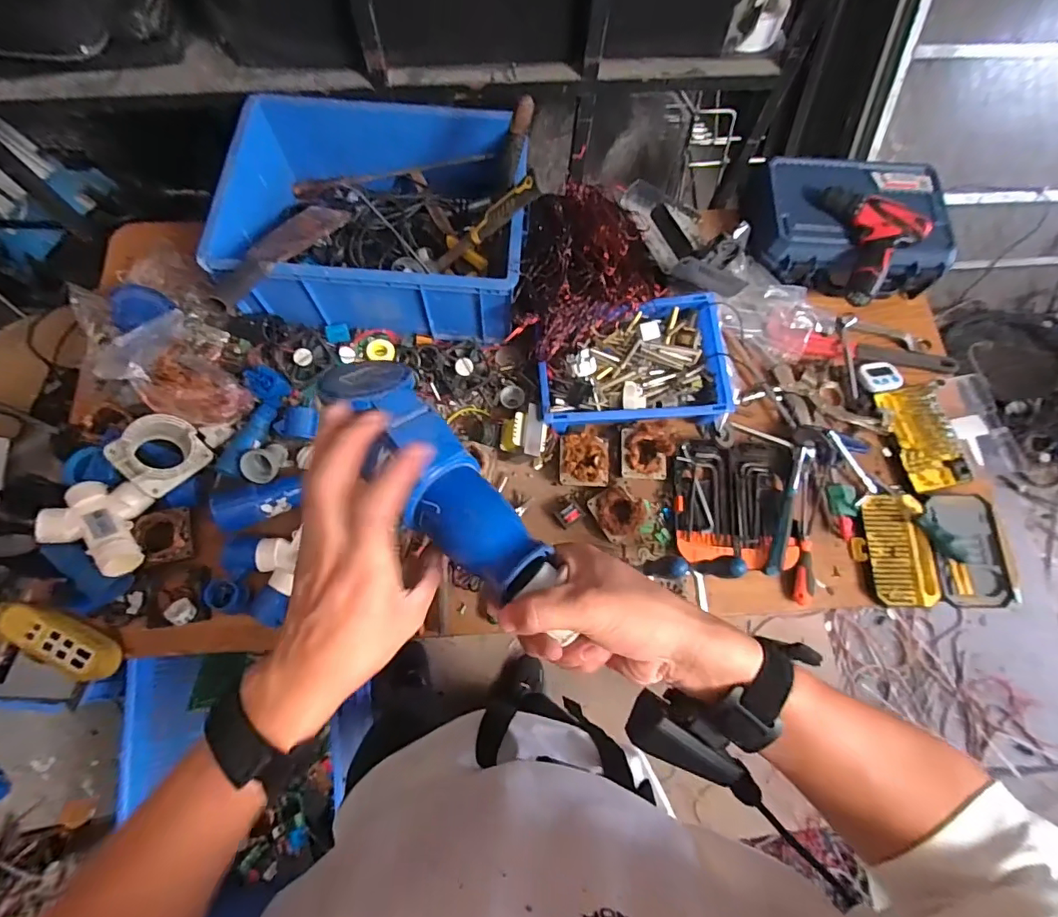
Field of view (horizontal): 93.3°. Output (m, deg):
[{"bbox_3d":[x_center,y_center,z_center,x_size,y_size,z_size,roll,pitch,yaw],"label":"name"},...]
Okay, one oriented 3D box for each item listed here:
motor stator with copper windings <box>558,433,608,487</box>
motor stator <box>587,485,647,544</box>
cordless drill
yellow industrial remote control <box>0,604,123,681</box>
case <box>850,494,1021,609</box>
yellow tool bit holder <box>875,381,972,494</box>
[{"bbox_3d":[0.092,0.004,0.827,0.082,0.030,0.083,2,71,-2],"label":"motor stator with copper windings"},{"bbox_3d":[0.145,0.090,0.827,0.079,0.048,0.084,-33,76,-12],"label":"motor stator"},{"bbox_3d":[0.566,-0.398,0.884,0.205,0.059,0.180,42,75,11],"label":"cordless drill"},{"bbox_3d":[-0.680,0.268,0.720,0.184,0.027,0.060,23,72,5],"label":"yellow industrial remote control"},{"bbox_3d":[0.670,0.151,0.830,0.254,0.031,0.186,0,72,-3],"label":"case"},{"bbox_3d":[0.715,-0.041,0.900,0.121,0.019,0.187,-13,73,-7],"label":"yellow tool bit holder"}]

